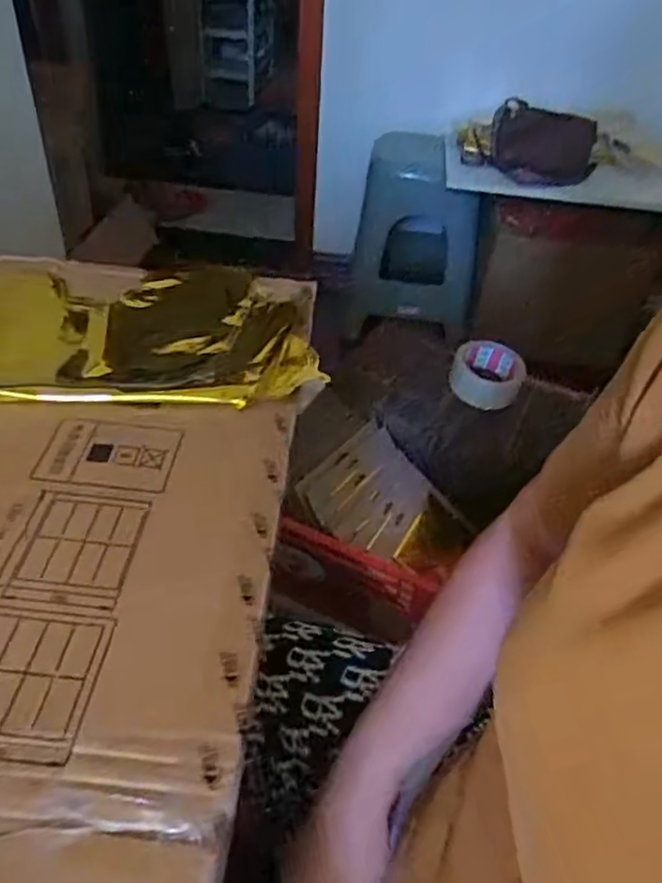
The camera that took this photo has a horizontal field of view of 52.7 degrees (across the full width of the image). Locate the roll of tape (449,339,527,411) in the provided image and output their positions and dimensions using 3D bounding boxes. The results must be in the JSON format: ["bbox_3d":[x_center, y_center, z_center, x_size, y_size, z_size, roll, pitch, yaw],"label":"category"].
[{"bbox_3d":[0.220,-0.096,0.956,0.093,0.049,0.117,13,42,9],"label":"roll of tape"}]

